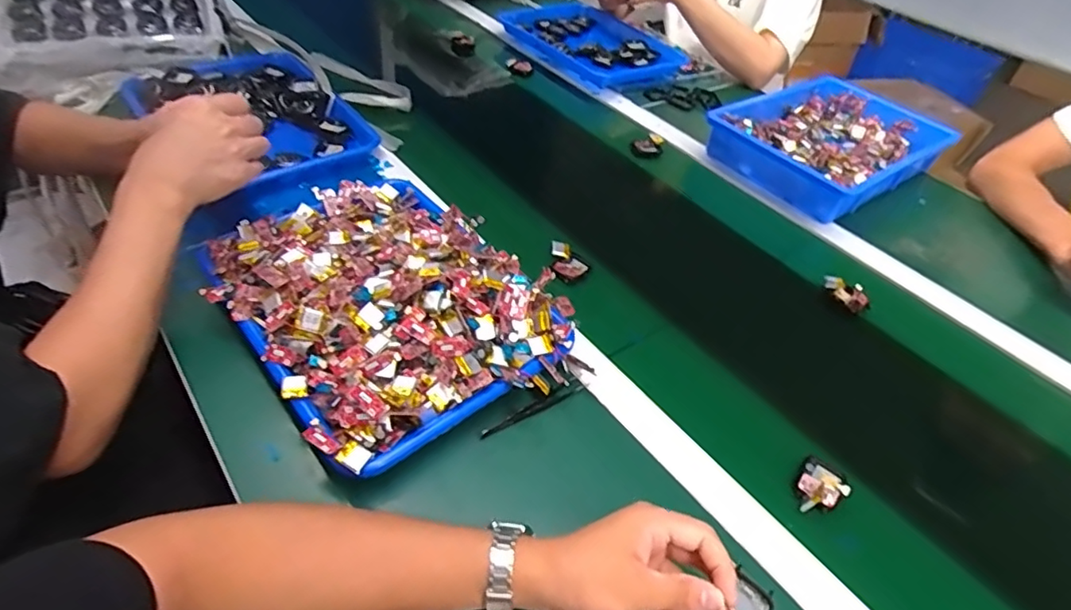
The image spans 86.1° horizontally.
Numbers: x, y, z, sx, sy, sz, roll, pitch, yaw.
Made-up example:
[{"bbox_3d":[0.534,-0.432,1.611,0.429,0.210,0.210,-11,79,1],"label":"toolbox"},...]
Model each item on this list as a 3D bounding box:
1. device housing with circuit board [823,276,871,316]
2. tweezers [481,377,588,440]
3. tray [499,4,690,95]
[{"bbox_3d":[0.371,-0.014,0.681,0.029,0.018,0.055,-21,51,-26],"label":"device housing with circuit board"},{"bbox_3d":[-0.001,0.094,0.527,0.110,0.010,0.012,-21,51,-26],"label":"tweezers"},{"bbox_3d":[0.113,-0.516,1.135,0.242,0.044,0.353,-24,52,-27],"label":"tray"}]

